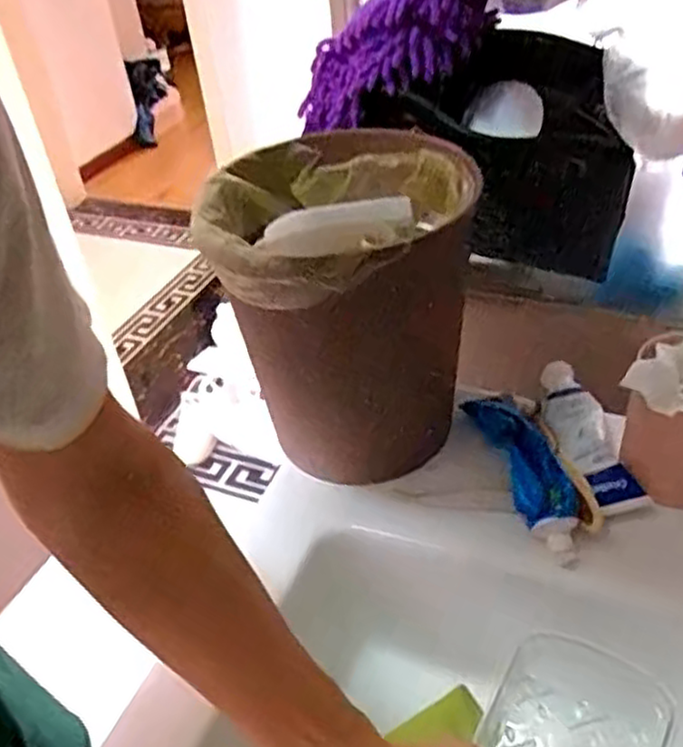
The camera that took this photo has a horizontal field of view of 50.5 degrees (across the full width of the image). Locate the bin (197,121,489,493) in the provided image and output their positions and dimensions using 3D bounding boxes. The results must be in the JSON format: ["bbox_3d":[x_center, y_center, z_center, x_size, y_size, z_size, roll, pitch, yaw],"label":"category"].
[{"bbox_3d":[0.007,-0.057,0.610,0.203,0.263,0.208,-2,39,5],"label":"bin"}]

